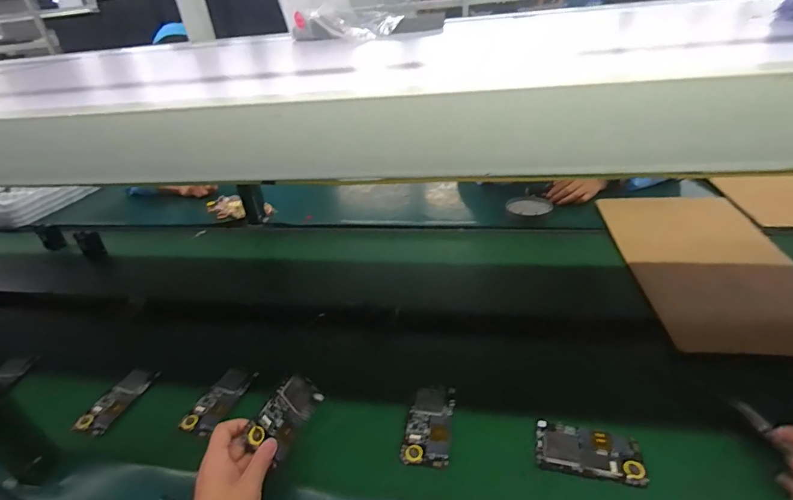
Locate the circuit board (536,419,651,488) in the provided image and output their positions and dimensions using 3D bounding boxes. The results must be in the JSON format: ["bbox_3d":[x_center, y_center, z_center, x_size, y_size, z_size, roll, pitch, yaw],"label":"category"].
[{"bbox_3d":[0.244,0.257,0.514,0.122,0.010,0.060,5,35,15],"label":"circuit board"}]

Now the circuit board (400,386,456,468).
[{"bbox_3d":[0.048,0.242,0.567,0.061,0.010,0.119,3,34,13],"label":"circuit board"}]

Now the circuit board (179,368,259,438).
[{"bbox_3d":[-0.278,0.234,0.634,0.059,0.009,0.114,9,36,22],"label":"circuit board"}]

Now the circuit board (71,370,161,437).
[{"bbox_3d":[-0.452,0.243,0.655,0.048,0.005,0.120,22,47,12],"label":"circuit board"}]

